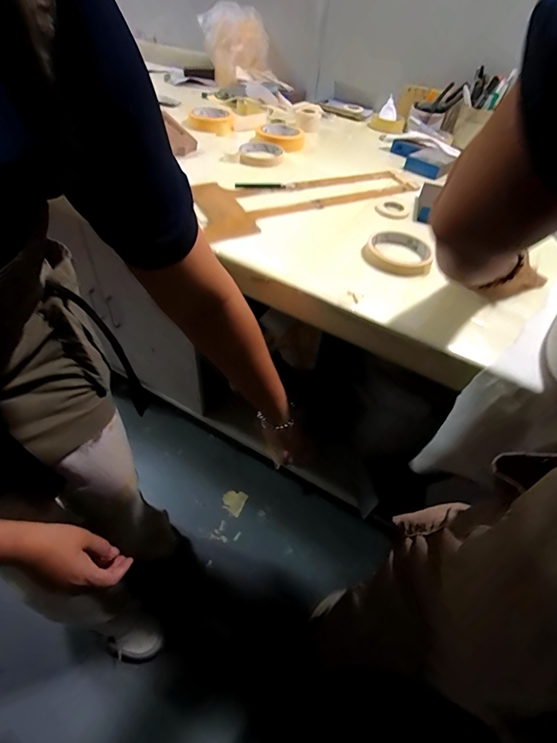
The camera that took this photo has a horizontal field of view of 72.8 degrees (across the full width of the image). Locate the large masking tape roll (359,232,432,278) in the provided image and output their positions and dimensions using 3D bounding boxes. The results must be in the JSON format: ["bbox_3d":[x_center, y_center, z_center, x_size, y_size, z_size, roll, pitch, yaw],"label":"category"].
[{"bbox_3d":[0.160,-0.161,0.515,0.088,0.019,0.087,14,47,7],"label":"large masking tape roll"}]

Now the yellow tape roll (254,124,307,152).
[{"bbox_3d":[0.004,-0.469,0.755,0.088,0.023,0.088,3,47,-4],"label":"yellow tape roll"}]

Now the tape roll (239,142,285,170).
[{"bbox_3d":[-0.031,-0.404,0.706,0.080,0.015,0.103,3,47,-4],"label":"tape roll"}]

